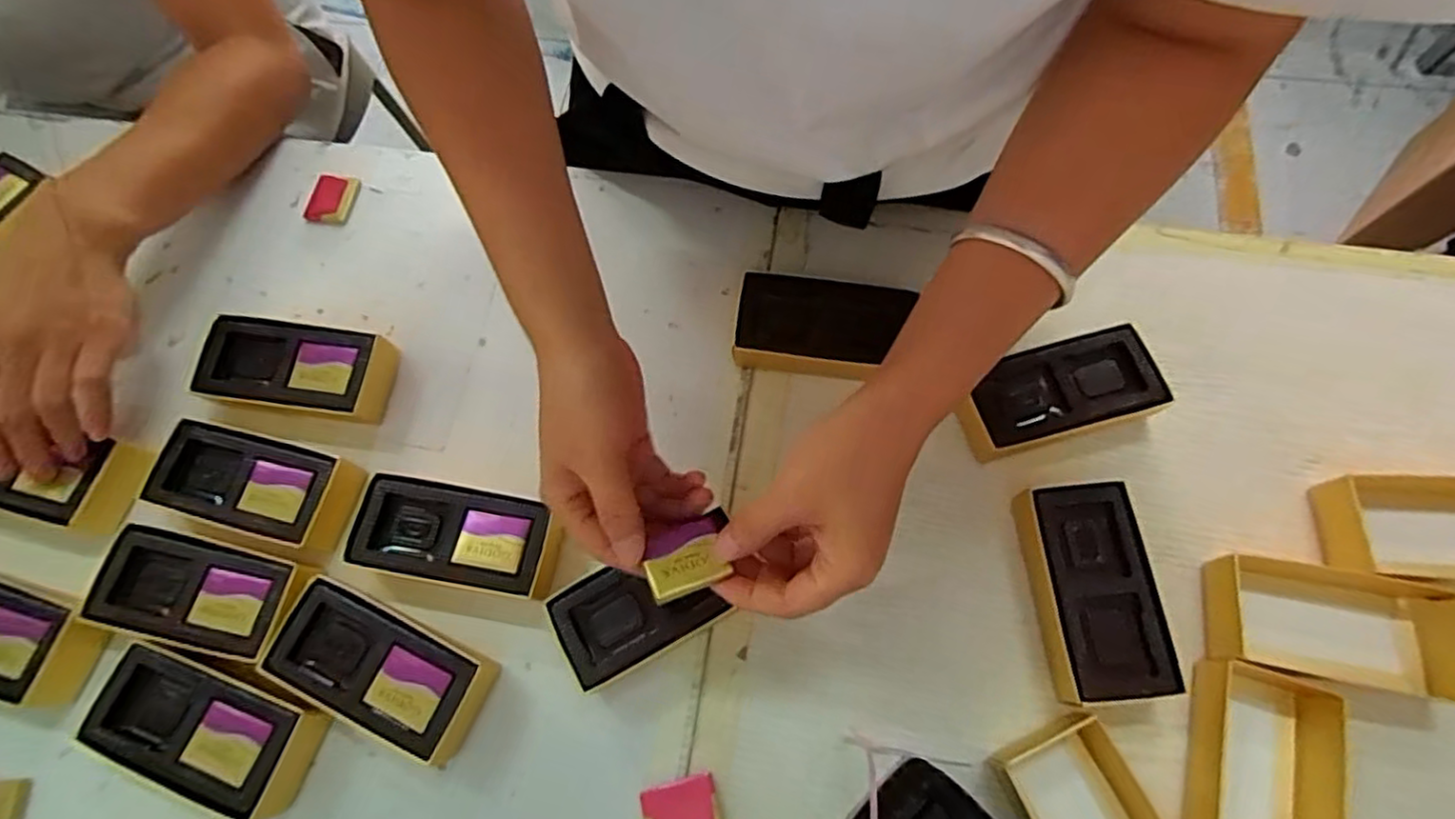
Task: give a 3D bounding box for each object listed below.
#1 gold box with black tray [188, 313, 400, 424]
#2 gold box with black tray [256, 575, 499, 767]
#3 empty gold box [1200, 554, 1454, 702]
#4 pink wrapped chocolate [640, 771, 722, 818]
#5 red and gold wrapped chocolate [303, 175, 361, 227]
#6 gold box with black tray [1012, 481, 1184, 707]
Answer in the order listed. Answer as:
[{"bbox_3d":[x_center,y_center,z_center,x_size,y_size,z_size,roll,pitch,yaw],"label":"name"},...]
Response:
[{"bbox_3d":[-0.285,-0.027,0.443,0.112,0.035,0.057,5,70,5],"label":"gold box with black tray"},{"bbox_3d":[-0.193,0.146,0.378,0.119,0.031,0.057,24,72,11],"label":"gold box with black tray"},{"bbox_3d":[0.325,0.114,0.365,0.119,0.030,0.060,9,70,6],"label":"empty gold box"},{"bbox_3d":[-0.025,0.215,0.354,0.040,0.009,0.032,-15,69,-3],"label":"pink wrapped chocolate"},{"bbox_3d":[-0.300,-0.158,0.509,0.035,0.008,0.040,11,70,7],"label":"red and gold wrapped chocolate"},{"bbox_3d":[0.202,0.099,0.374,0.053,0.036,0.111,-4,69,1],"label":"gold box with black tray"}]

